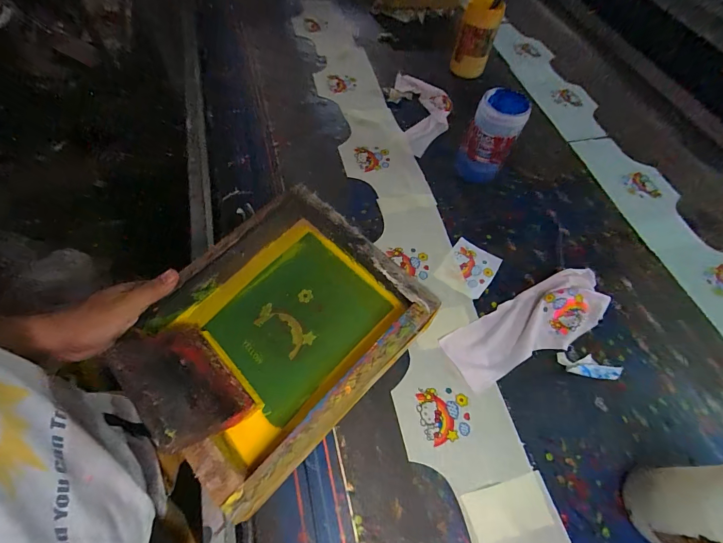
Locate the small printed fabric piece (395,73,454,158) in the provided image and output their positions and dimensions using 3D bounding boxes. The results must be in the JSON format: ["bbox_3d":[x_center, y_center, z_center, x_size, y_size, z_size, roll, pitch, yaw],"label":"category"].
[{"bbox_3d":[0.164,-0.402,0.886,0.126,0.020,0.302,-4,59,-5],"label":"small printed fabric piece"}]

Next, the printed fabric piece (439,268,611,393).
[{"bbox_3d":[0.291,0.090,0.601,0.310,0.020,0.106,-24,63,-16],"label":"printed fabric piece"}]

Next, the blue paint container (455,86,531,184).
[{"bbox_3d":[0.260,-0.265,0.728,0.097,0.169,0.102,26,61,12],"label":"blue paint container"}]

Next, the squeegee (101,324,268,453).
[{"bbox_3d":[-0.174,0.102,0.347,0.133,0.015,0.106,41,23,24],"label":"squeegee"}]

